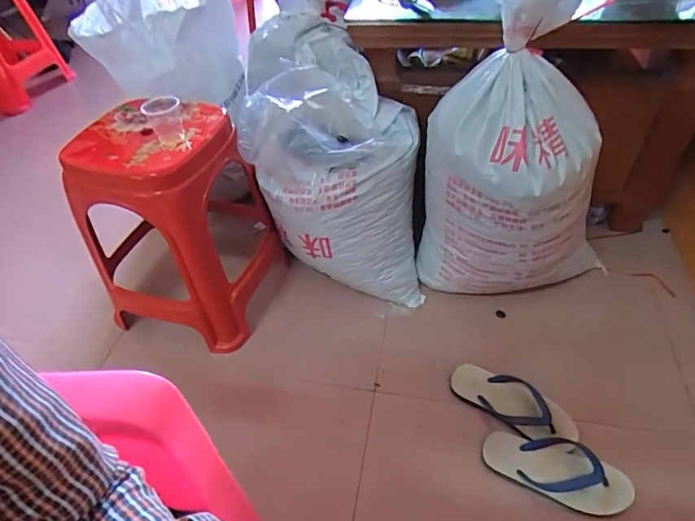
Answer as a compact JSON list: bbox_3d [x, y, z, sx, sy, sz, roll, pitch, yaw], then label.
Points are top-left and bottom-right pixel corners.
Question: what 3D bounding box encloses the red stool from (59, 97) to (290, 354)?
[{"bbox_3d":[-0.343,-0.072,1.023,0.286,0.467,0.336,12,47,16],"label":"red stool"}]

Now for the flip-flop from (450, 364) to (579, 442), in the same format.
[{"bbox_3d":[0.314,0.266,0.901,0.232,0.049,0.099,31,55,30],"label":"flip-flop"}]

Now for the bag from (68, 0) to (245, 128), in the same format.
[{"bbox_3d":[-0.412,-0.523,1.068,0.309,0.305,0.287,-9,45,-4],"label":"bag"}]

